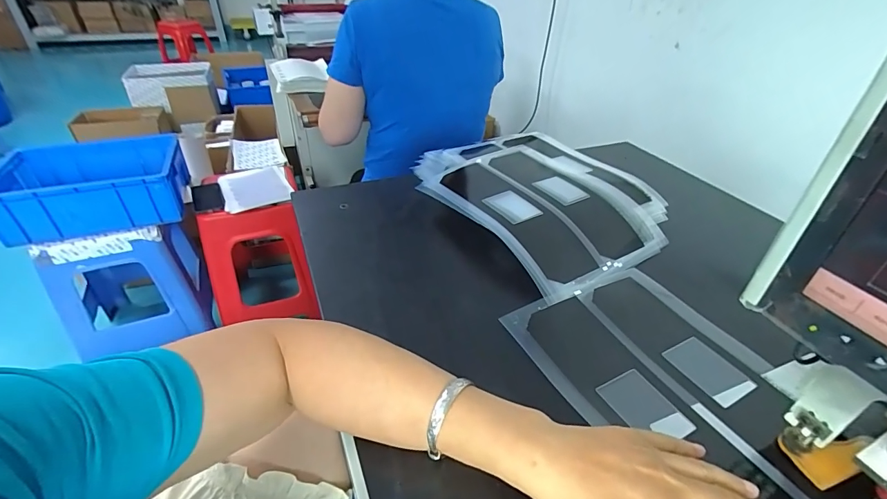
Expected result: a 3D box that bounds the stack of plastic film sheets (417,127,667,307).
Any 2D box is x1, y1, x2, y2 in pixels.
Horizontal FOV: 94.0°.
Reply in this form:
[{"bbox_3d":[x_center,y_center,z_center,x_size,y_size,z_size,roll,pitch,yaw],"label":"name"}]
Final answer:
[{"bbox_3d":[0.139,-0.091,0.634,0.286,0.044,0.364,-20,42,-26],"label":"stack of plastic film sheets"}]

